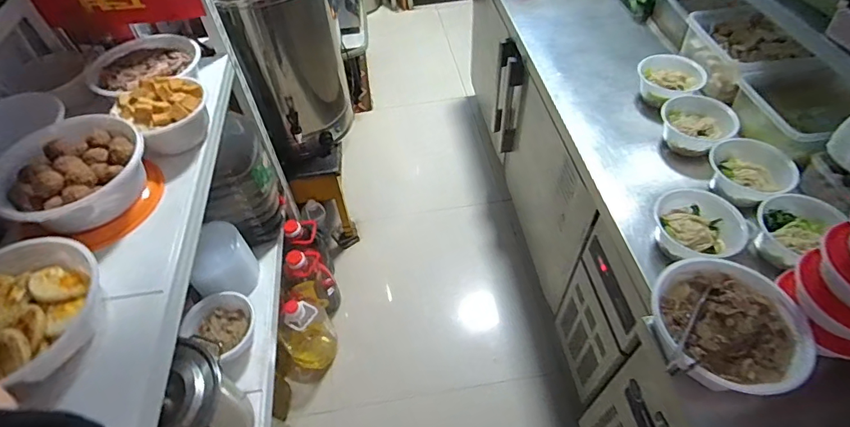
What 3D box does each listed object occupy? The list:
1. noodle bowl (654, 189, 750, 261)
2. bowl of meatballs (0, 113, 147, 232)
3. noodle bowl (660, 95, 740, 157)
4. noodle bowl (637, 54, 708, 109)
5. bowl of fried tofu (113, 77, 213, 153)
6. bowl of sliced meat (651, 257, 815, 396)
[{"bbox_3d":[0.554,0.031,0.931,0.171,0.078,0.162,-1,51,2],"label":"noodle bowl"},{"bbox_3d":[-0.628,-0.070,0.794,0.241,0.089,0.202,-11,51,-6],"label":"bowl of meatballs"},{"bbox_3d":[0.683,-0.217,1.142,0.170,0.092,0.163,-1,51,2],"label":"noodle bowl"},{"bbox_3d":[0.678,-0.374,1.273,0.138,0.103,0.174,-37,58,-24],"label":"noodle bowl"},{"bbox_3d":[-0.517,-0.203,0.907,0.162,0.086,0.153,-1,51,2],"label":"bowl of fried tofu"},{"bbox_3d":[0.535,0.200,0.794,0.240,0.070,0.240,-1,51,2],"label":"bowl of sliced meat"}]

